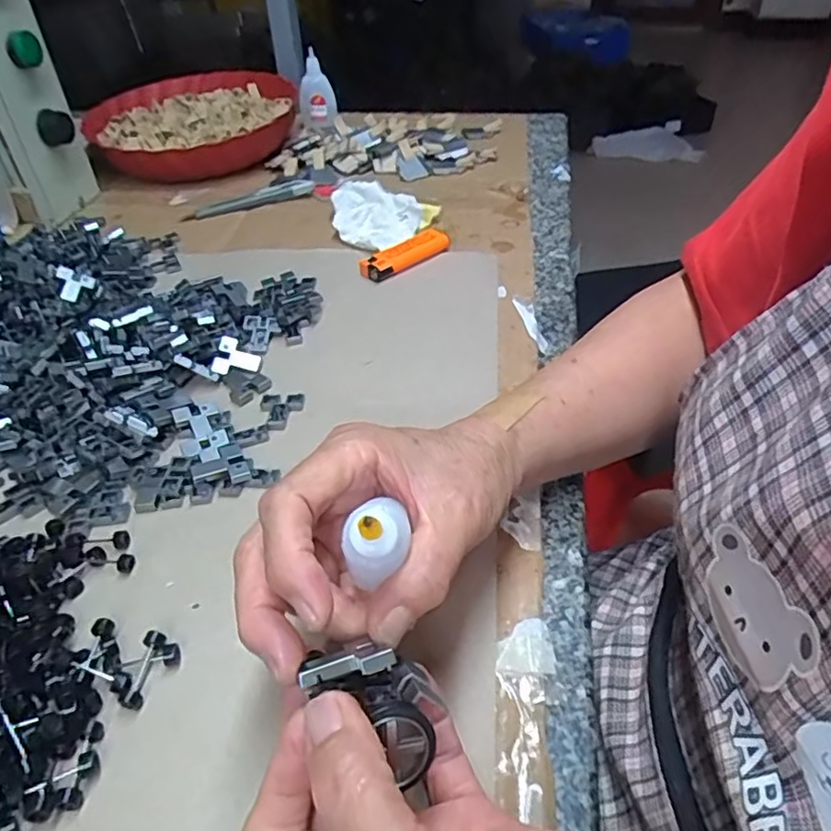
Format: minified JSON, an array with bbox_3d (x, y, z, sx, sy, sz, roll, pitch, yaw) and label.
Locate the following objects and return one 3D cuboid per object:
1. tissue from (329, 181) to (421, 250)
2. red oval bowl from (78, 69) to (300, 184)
[{"bbox_3d":[-0.035,-0.177,0.574,0.077,0.025,0.106,-4,41,-1],"label":"tissue"},{"bbox_3d":[-0.255,-0.344,0.751,0.235,0.061,0.227,-20,44,-18],"label":"red oval bowl"}]

